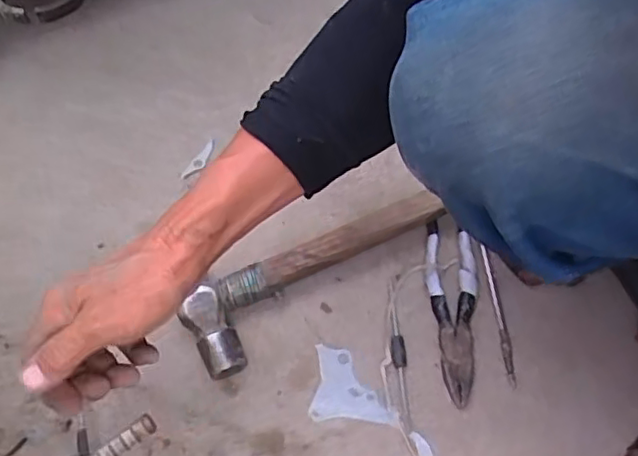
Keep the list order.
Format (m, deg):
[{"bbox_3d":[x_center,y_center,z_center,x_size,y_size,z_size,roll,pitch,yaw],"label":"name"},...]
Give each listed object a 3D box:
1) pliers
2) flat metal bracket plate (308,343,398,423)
[{"bbox_3d":[0.131,0.077,0.603,0.047,0.020,0.178,1,66,0],"label":"pliers"},{"bbox_3d":[0.034,0.148,0.585,0.078,0.004,0.066,5,67,6],"label":"flat metal bracket plate"}]

